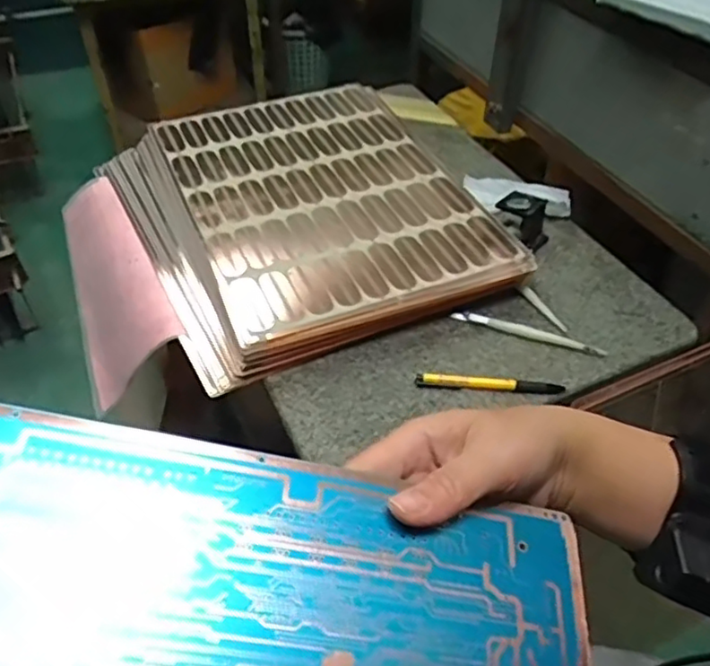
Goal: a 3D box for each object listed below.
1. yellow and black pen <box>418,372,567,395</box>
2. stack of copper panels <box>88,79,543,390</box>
[{"bbox_3d":[0.122,0.046,0.587,0.132,0.010,0.011,4,46,5],"label":"yellow and black pen"},{"bbox_3d":[-0.071,-0.148,0.756,0.390,0.051,0.447,-15,47,-14],"label":"stack of copper panels"}]

